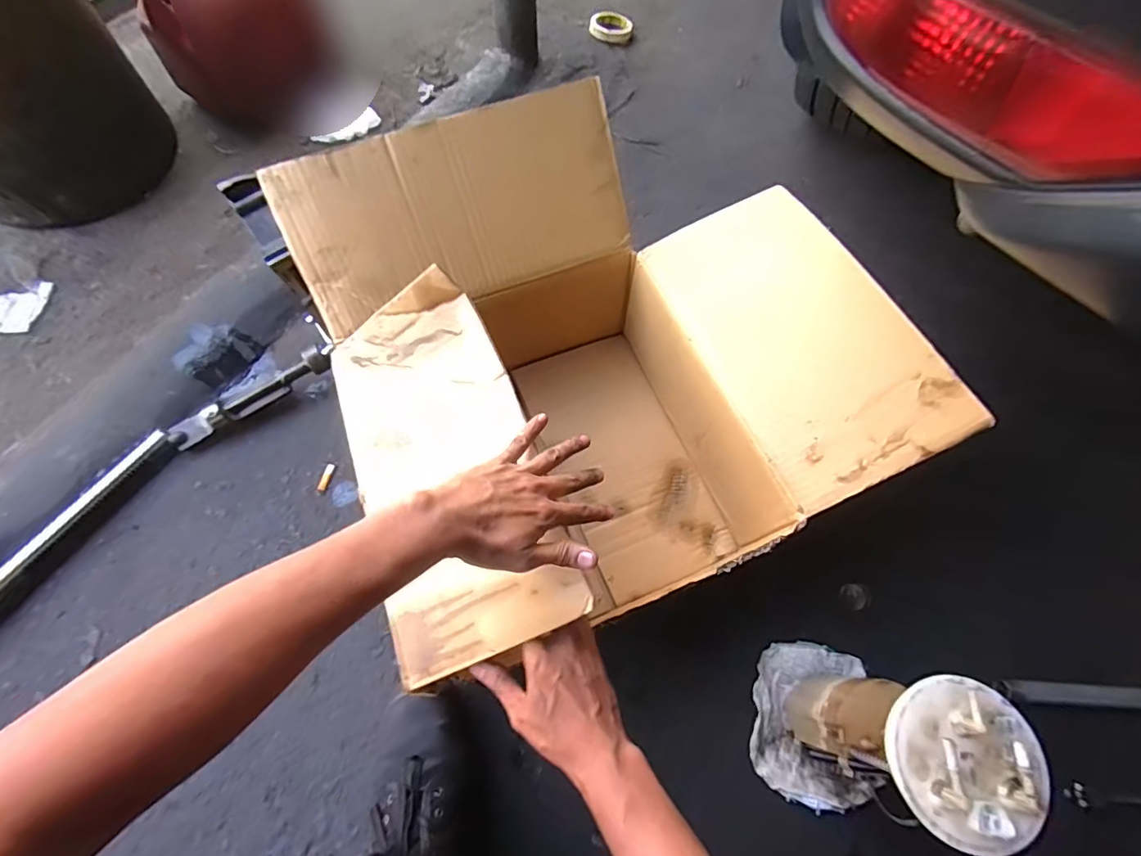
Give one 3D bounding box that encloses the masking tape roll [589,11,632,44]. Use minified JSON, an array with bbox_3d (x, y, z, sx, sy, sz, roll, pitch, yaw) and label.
[{"bbox_3d":[0.096,-0.949,1.221,0.098,0.026,0.098,0,67,-1],"label":"masking tape roll"}]

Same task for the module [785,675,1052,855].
[{"bbox_3d":[0.334,0.327,0.542,0.115,0.268,0.122,21,68,8],"label":"module"}]

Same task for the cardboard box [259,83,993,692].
[{"bbox_3d":[0.030,-0.075,0.674,0.581,0.361,0.547,-22,69,-10],"label":"cardboard box"}]

